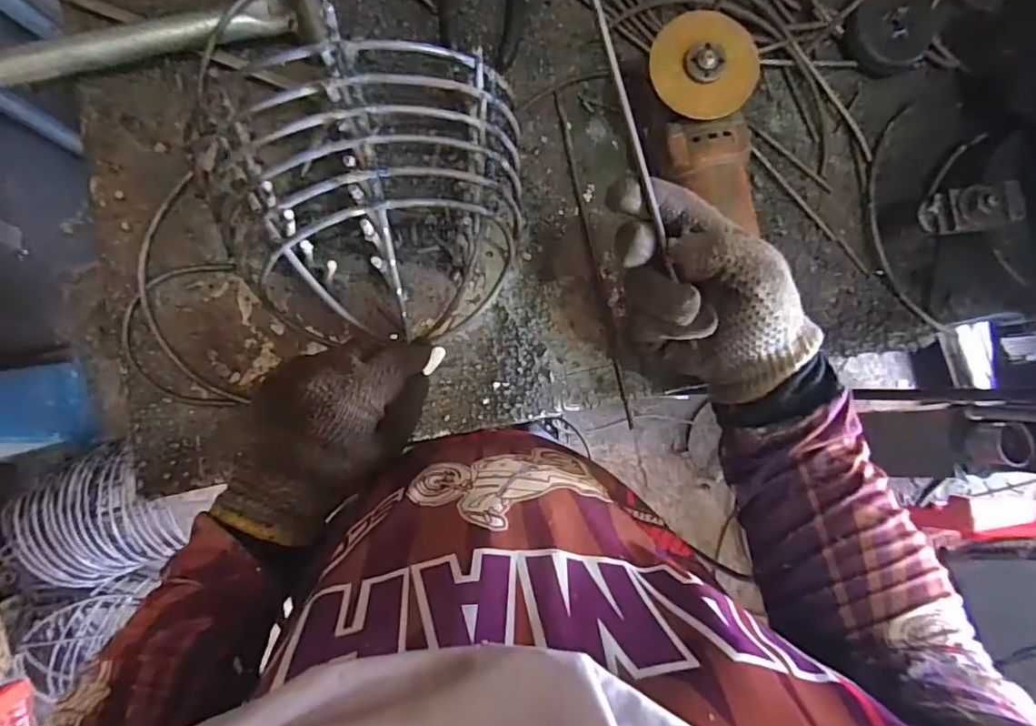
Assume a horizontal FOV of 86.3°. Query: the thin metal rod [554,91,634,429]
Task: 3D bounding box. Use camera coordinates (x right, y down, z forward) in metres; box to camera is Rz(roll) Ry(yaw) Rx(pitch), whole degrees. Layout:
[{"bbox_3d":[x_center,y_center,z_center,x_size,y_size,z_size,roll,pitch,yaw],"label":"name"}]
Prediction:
[{"bbox_3d":[0.065,-0.090,0.466,0.008,0.008,0.289,-12,89,-10],"label":"thin metal rod"}]

